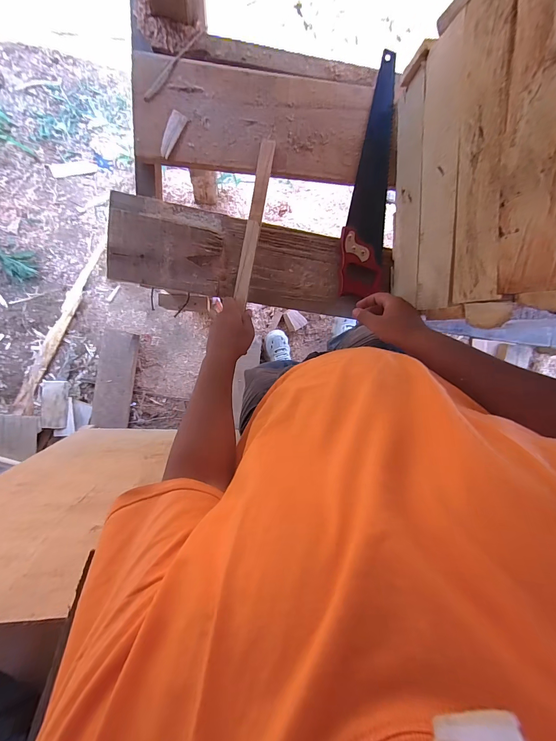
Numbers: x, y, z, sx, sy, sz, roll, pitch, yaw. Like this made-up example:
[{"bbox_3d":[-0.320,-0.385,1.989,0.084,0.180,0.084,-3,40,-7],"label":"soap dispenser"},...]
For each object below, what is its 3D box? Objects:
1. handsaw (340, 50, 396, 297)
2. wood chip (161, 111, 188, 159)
[{"bbox_3d":[0.187,-0.384,0.625,0.091,0.025,0.461,4,96,-7],"label":"handsaw"},{"bbox_3d":[-0.189,-0.423,0.557,0.025,0.006,0.079,22,94,-9],"label":"wood chip"}]

